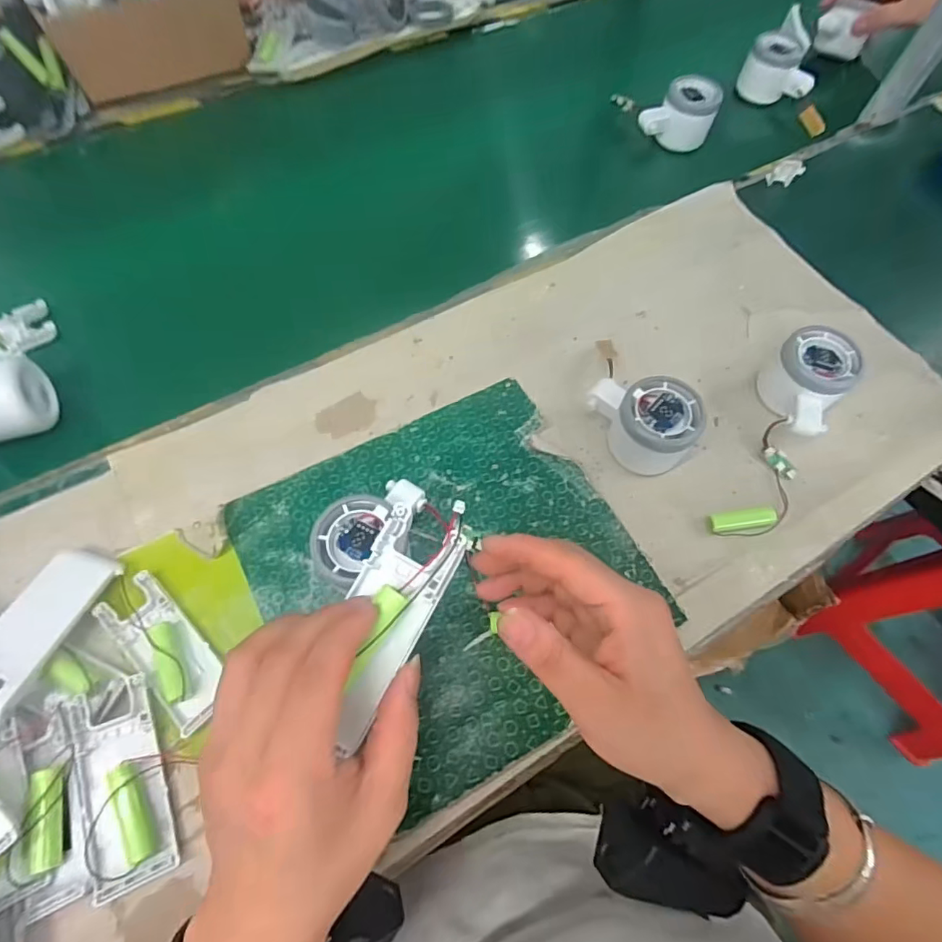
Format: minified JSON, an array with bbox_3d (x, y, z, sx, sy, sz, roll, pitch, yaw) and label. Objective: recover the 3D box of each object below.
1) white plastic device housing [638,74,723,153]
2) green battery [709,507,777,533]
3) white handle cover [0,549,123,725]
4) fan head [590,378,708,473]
[{"bbox_3d":[0.233,-0.400,0.579,0.077,0.053,0.046,16,64,6],"label":"white plastic device housing"},{"bbox_3d":[0.197,0.036,0.376,0.050,0.012,0.014,-6,64,-4],"label":"green battery"},{"bbox_3d":[-0.262,0.093,0.314,0.041,0.016,0.100,14,51,6],"label":"white handle cover"},{"bbox_3d":[0.130,-0.038,0.390,0.058,0.052,0.073,-23,66,-12],"label":"fan head"}]

